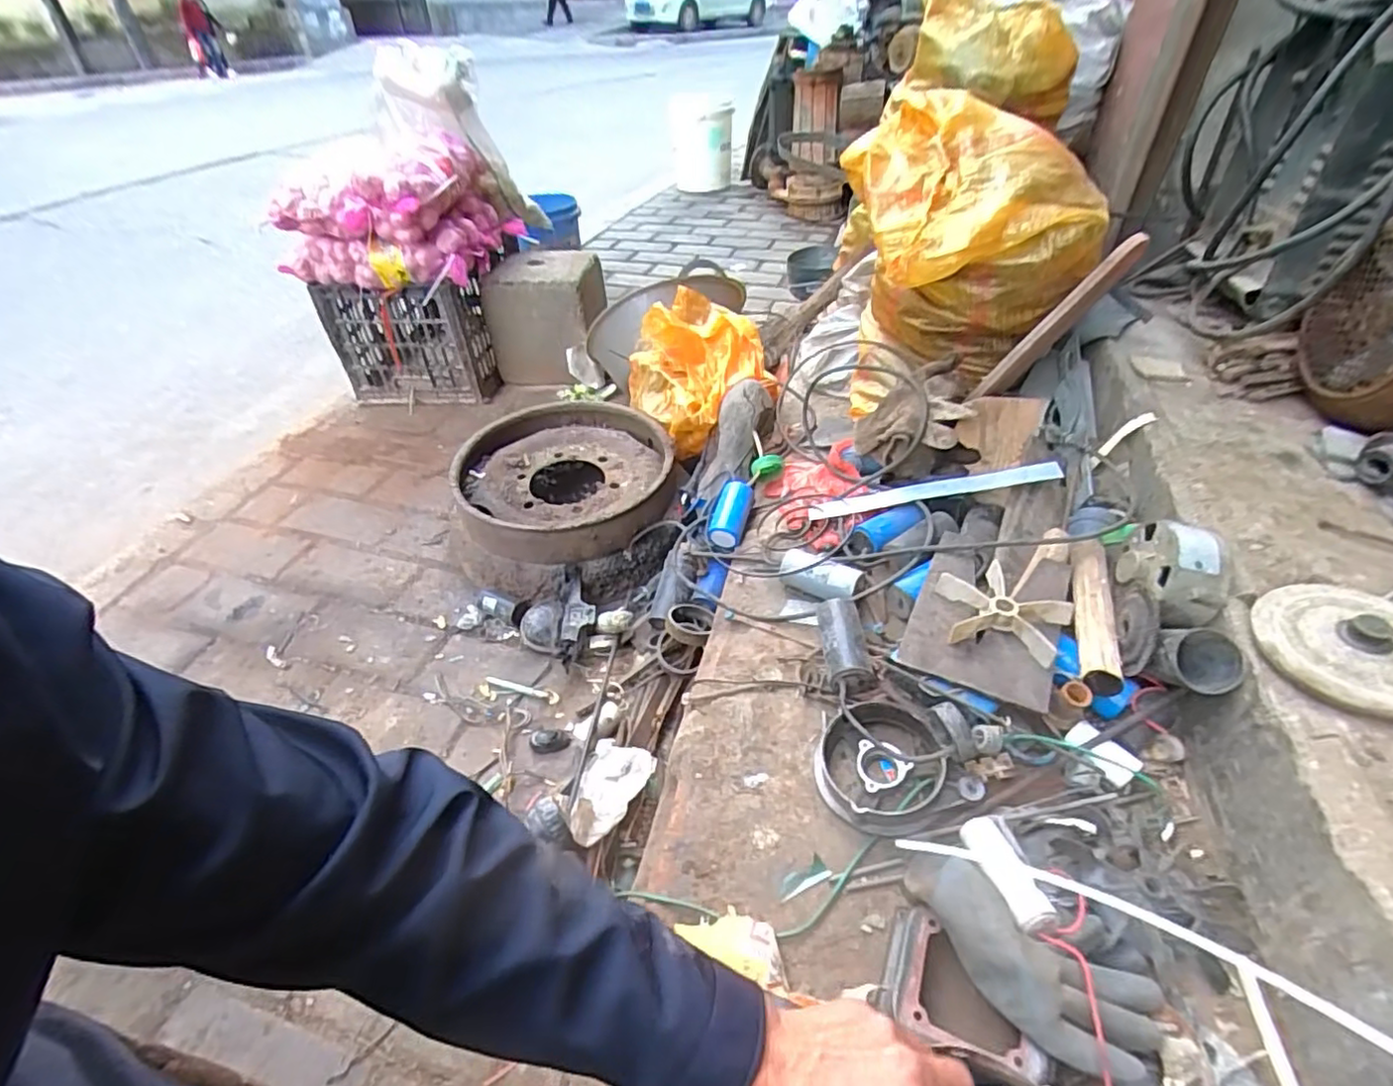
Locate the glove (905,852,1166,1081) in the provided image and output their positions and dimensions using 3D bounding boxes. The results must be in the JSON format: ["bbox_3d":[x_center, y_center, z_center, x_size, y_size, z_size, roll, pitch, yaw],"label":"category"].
[{"bbox_3d":[0.242,0.317,0.477,0.186,0.066,0.090,21,45,24],"label":"glove"}]

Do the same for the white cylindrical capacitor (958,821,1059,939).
[{"bbox_3d":[0.264,0.277,0.545,0.034,0.032,0.101,-4,15,-3],"label":"white cylindrical capacitor"}]

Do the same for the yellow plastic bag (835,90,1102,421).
[{"bbox_3d":[0.351,-0.412,0.971,0.255,0.396,0.347,-16,42,-17],"label":"yellow plastic bag"}]

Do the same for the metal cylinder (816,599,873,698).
[{"bbox_3d":[0.170,0.116,0.737,0.048,0.045,0.119,-4,54,-3],"label":"metal cylinder"}]

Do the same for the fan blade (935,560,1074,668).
[{"bbox_3d":[0.331,0.075,0.700,0.133,0.032,0.123,-1,40,1],"label":"fan blade"}]

